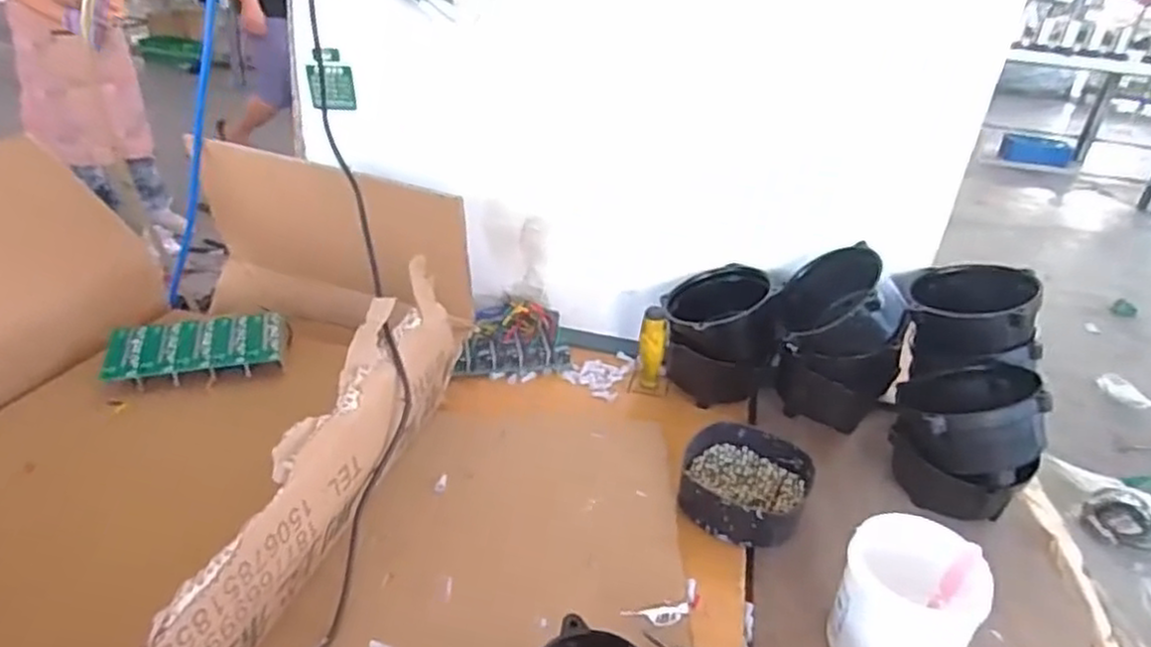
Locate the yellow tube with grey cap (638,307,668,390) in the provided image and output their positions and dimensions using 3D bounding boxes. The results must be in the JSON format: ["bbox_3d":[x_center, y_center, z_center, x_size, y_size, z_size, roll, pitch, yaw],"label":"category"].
[{"bbox_3d":[0.092,0.031,0.850,0.031,0.105,0.033,11,30,9],"label":"yellow tube with grey cap"}]

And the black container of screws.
[{"bbox_3d":[0.163,0.159,0.694,0.119,0.050,0.124,19,32,22],"label":"black container of screws"}]

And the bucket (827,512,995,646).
[{"bbox_3d":[0.249,0.221,0.544,0.098,0.110,0.087,25,35,31],"label":"bucket"}]

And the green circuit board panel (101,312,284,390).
[{"bbox_3d":[-0.390,0.026,0.734,0.160,0.028,0.078,-7,32,-20],"label":"green circuit board panel"}]

